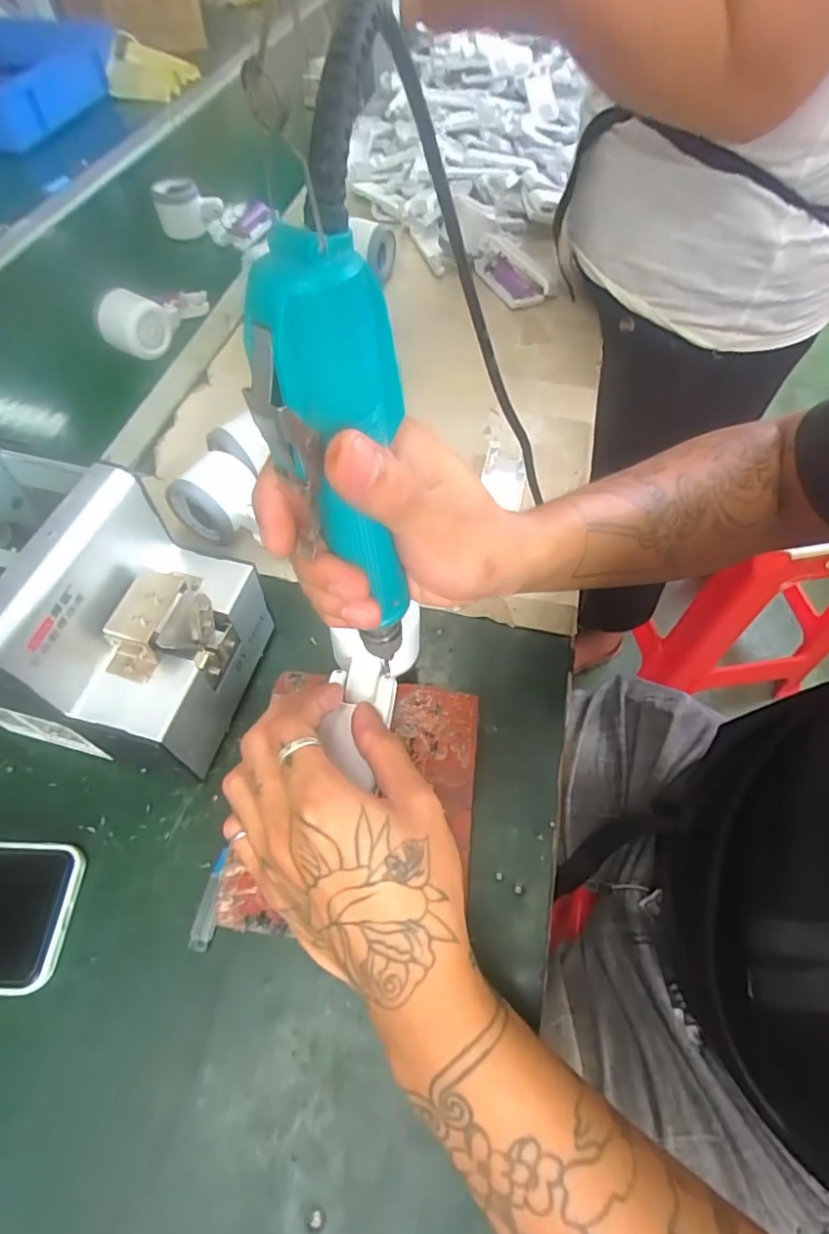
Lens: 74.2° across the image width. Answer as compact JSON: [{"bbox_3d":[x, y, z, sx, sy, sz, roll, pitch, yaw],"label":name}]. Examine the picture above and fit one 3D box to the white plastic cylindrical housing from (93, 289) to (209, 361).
[{"bbox_3d":[-0.274,-0.326,0.592,0.039,0.056,0.129,20,47,12],"label":"white plastic cylindrical housing"}]

